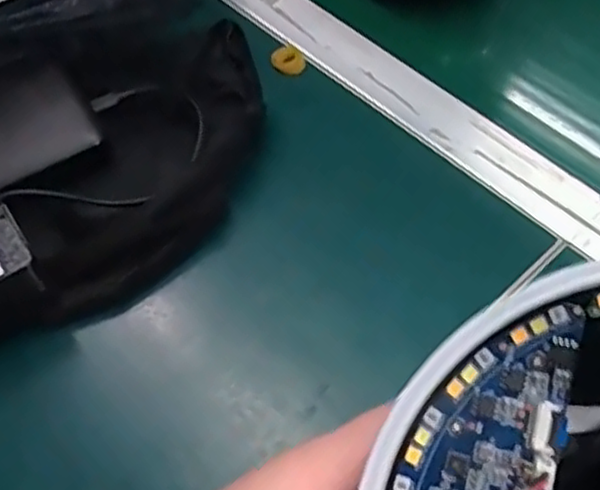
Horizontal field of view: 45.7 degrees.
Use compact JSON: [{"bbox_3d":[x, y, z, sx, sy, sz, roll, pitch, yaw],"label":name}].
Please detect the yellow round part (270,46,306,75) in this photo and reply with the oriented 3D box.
[{"bbox_3d":[-0.007,-0.120,0.461,0.021,0.006,0.017,34,64,21],"label":"yellow round part"}]

